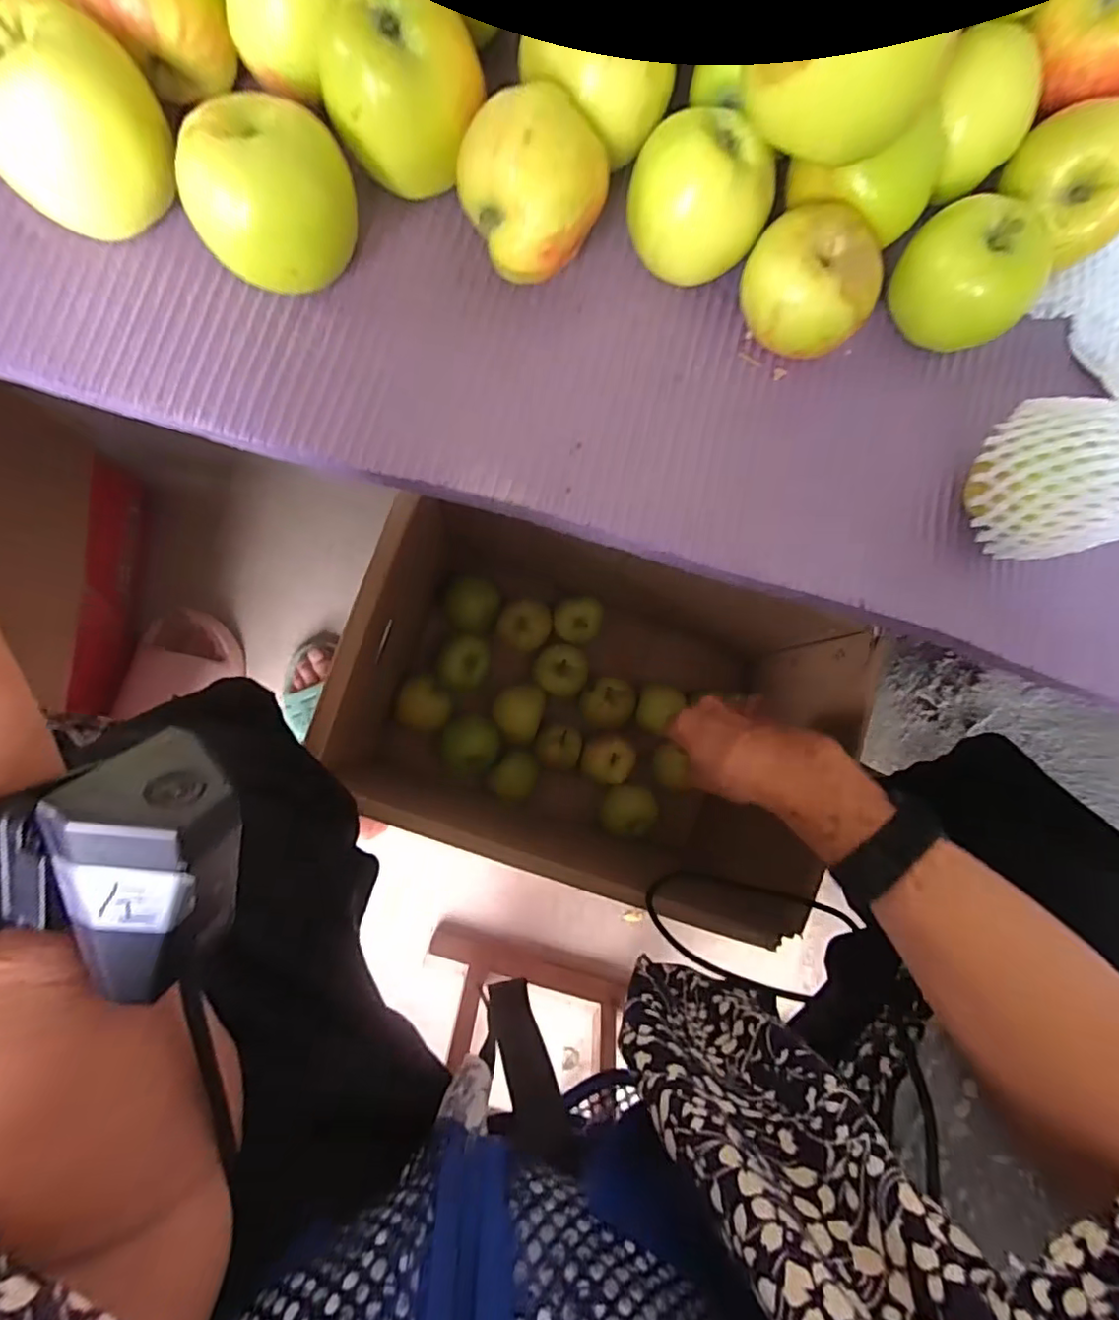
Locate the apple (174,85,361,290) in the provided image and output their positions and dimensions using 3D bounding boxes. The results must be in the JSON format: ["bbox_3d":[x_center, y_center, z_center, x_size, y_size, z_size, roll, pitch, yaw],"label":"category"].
[{"bbox_3d":[-0.120,-0.191,0.242,0.059,0.056,0.066,40,84,-1],"label":"apple"}]

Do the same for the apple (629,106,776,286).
[{"bbox_3d":[0.062,-0.206,0.264,0.061,0.056,0.050,22,84,-3],"label":"apple"}]

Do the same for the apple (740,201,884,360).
[{"bbox_3d":[0.114,-0.171,0.271,0.060,0.050,0.054,41,84,-1],"label":"apple"}]

